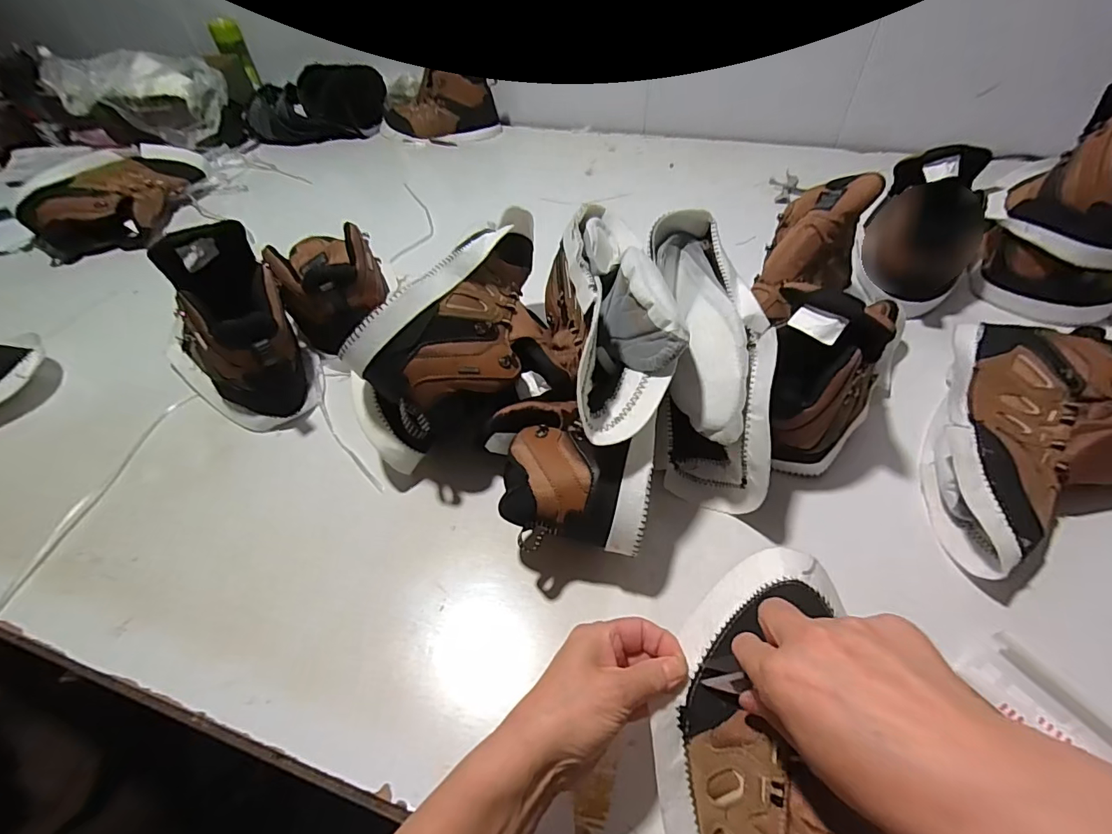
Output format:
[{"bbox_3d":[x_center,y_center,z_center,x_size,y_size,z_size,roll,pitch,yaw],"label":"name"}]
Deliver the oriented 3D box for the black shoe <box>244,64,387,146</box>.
[{"bbox_3d":[-0.555,-0.726,1.147,0.321,0.125,0.097,-8,49,-3],"label":"black shoe"}]

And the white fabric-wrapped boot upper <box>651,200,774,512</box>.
[{"bbox_3d":[0.137,-0.061,0.460,0.084,0.119,0.287,-3,75,1],"label":"white fabric-wrapped boot upper"}]

